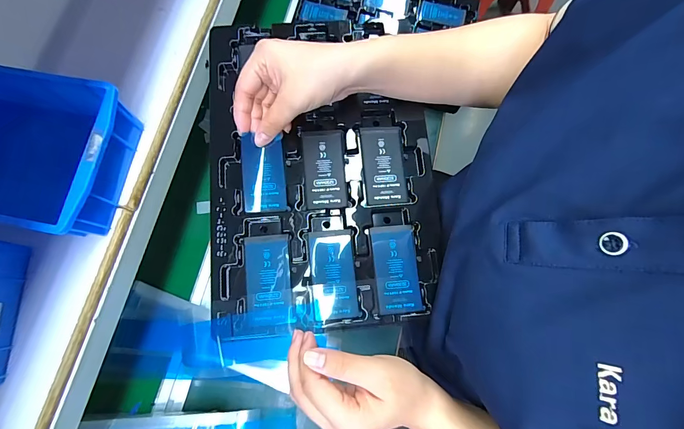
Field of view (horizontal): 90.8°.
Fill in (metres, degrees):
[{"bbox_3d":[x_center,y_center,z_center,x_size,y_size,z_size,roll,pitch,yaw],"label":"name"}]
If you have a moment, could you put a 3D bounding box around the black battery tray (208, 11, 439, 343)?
[{"bbox_3d":[-0.021,-0.054,0.352,0.222,0.019,0.325,-5,77,-3],"label":"black battery tray"}]

